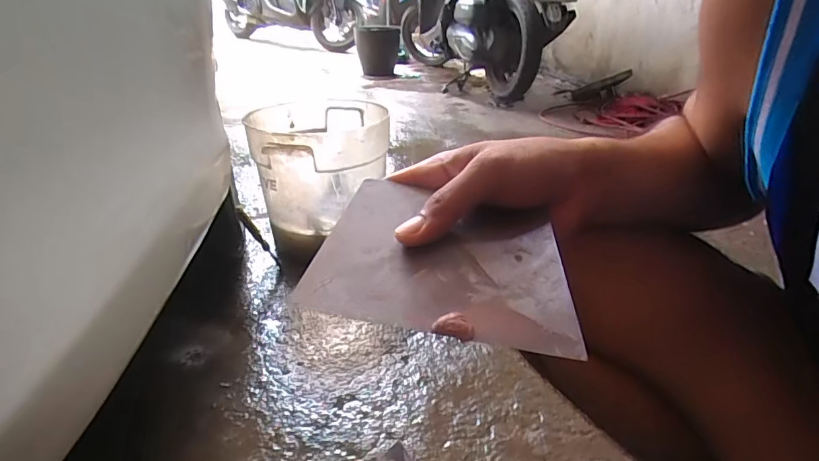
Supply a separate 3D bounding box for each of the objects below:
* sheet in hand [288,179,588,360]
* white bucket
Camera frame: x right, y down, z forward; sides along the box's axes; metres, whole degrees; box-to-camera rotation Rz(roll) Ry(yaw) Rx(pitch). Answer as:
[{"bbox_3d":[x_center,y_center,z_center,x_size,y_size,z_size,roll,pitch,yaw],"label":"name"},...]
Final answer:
[{"bbox_3d":[0.020,0.015,0.256,0.138,0.006,0.091,10,51,4],"label":"sheet in hand"},{"bbox_3d":[-0.200,-0.121,1.071,0.283,0.290,0.329,-7,28,-16],"label":"white bucket"}]

